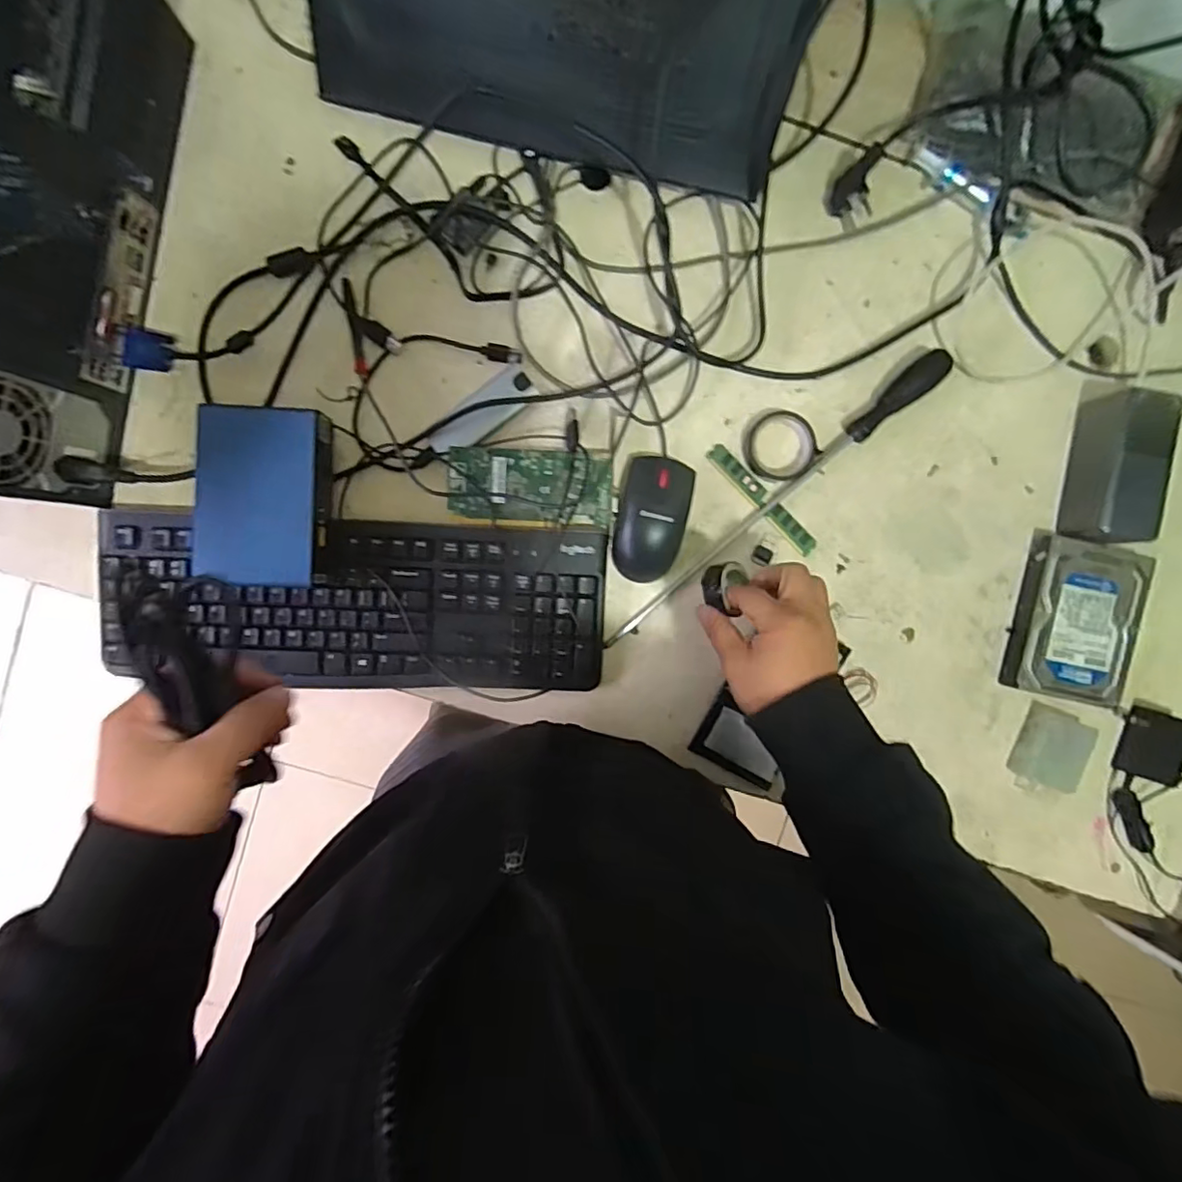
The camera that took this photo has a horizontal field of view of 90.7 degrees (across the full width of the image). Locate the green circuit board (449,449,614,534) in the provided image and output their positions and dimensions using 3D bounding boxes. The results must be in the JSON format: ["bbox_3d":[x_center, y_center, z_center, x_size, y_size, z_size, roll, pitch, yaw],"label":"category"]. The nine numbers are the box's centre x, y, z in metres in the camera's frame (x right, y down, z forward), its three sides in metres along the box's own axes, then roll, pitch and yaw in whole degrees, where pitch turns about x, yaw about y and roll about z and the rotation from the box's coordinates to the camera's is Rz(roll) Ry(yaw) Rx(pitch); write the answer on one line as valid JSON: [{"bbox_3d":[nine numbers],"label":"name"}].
[{"bbox_3d":[-0.053,-0.092,0.522,0.145,0.011,0.069,2,93,-3],"label":"green circuit board"}]

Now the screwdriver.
[{"bbox_3d":[0.163,-0.085,0.526,0.393,0.026,0.031,-39,94,0],"label":"screwdriver"}]

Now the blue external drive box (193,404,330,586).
[{"bbox_3d":[-0.269,-0.078,0.486,0.090,0.054,0.141,4,93,-3],"label":"blue external drive box"}]

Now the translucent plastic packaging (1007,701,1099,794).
[{"bbox_3d":[0.434,0.152,0.549,0.061,0.021,0.078,20,92,-4],"label":"translucent plastic packaging"}]

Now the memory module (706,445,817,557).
[{"bbox_3d":[0.160,-0.085,0.542,0.131,0.006,0.018,45,90,-5],"label":"memory module"}]

